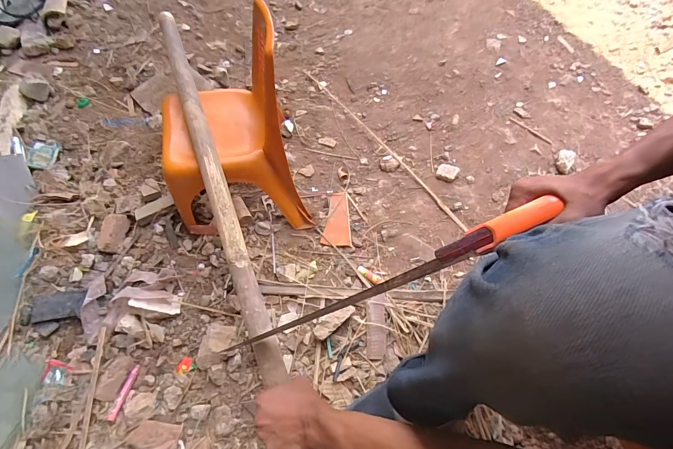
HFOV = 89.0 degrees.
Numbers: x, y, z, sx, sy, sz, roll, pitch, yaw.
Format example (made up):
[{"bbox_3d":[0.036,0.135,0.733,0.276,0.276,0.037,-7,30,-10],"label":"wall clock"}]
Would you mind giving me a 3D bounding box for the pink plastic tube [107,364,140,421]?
[{"bbox_3d":[-0.407,0.321,0.659,0.013,0.013,0.101,5,46,3],"label":"pink plastic tube"}]

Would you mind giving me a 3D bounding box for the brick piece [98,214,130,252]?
[{"bbox_3d":[-0.541,0.016,0.827,0.050,0.033,0.088,6,61,3],"label":"brick piece"}]

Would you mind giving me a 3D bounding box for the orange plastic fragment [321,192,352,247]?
[{"bbox_3d":[-0.003,-0.017,0.852,0.068,0.011,0.146,-2,60,-1],"label":"orange plastic fragment"}]

